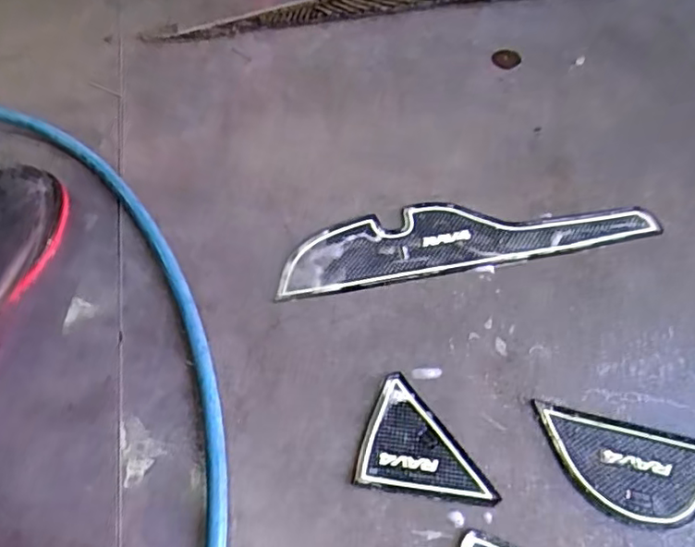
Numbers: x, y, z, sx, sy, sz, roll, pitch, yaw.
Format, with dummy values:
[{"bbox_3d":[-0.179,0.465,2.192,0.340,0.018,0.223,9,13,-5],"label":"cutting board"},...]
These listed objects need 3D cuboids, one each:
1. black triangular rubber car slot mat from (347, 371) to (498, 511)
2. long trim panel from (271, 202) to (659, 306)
[{"bbox_3d":[0.056,0.114,0.422,0.090,0.005,0.079,7,57,5],"label":"black triangular rubber car slot mat"},{"bbox_3d":[0.100,-0.033,0.513,0.311,0.005,0.066,-10,65,-8],"label":"long trim panel"}]

